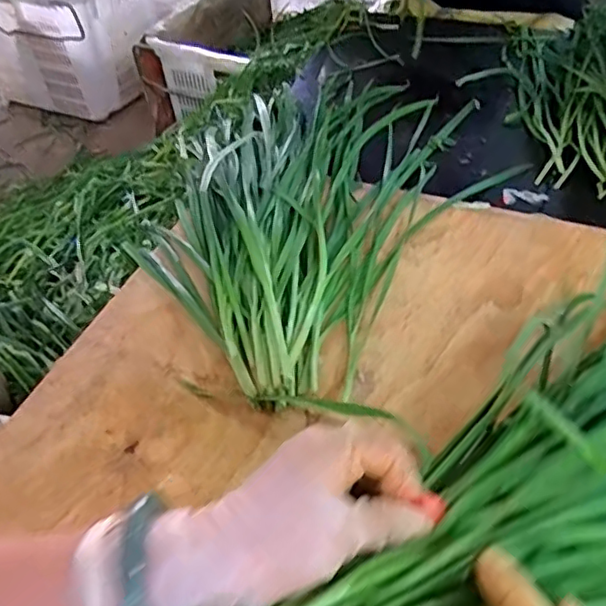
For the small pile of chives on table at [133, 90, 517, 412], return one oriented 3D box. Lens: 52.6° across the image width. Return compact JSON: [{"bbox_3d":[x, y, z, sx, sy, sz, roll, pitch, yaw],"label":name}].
[{"bbox_3d":[0.002,-0.127,0.641,0.288,0.052,0.548,7,46,10],"label":"small pile of chives on table"}]

